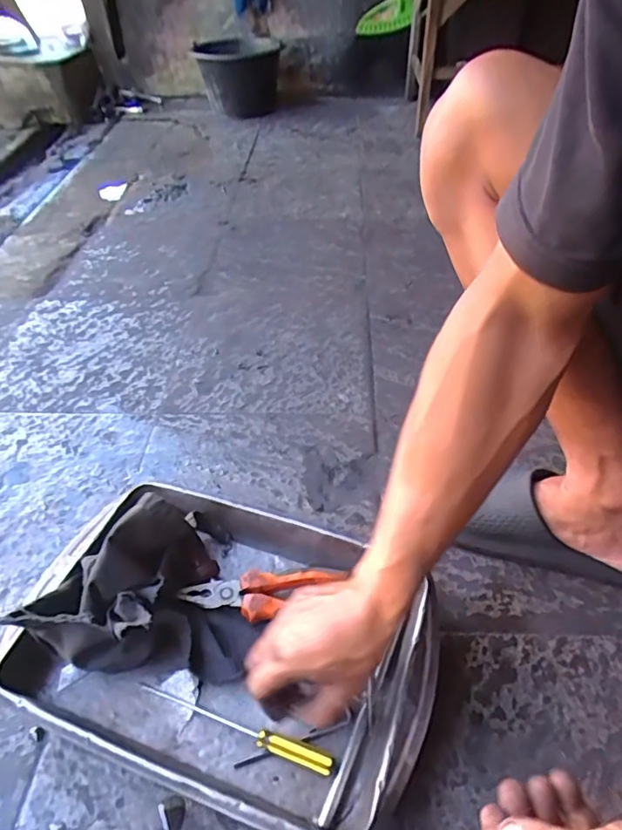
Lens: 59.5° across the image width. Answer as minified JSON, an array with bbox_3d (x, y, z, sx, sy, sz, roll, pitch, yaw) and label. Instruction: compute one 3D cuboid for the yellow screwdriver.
[{"bbox_3d":[-0.067,0.260,0.459,0.181,0.019,0.012,15,46,17],"label":"yellow screwdriver"}]

